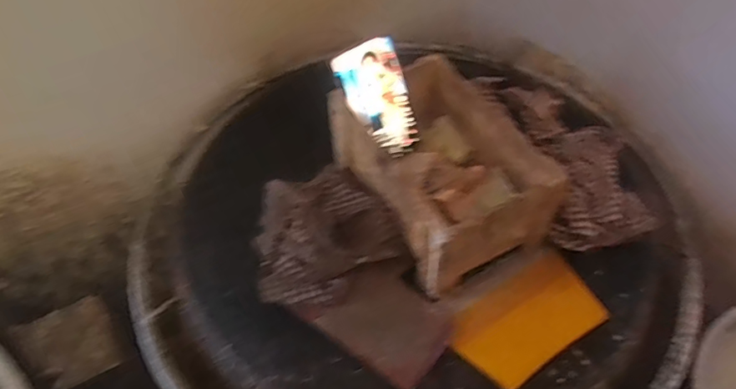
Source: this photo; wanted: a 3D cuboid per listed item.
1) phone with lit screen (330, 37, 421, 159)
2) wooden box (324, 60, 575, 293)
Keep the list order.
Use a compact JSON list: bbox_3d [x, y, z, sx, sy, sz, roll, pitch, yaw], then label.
[{"bbox_3d":[0.017,-0.116,0.642,0.081,0.153,0.010,-32,31,-14],"label":"phone with lit screen"},{"bbox_3d":[0.083,-0.042,0.621,0.166,0.104,0.258,-22,54,-16],"label":"wooden box"}]

